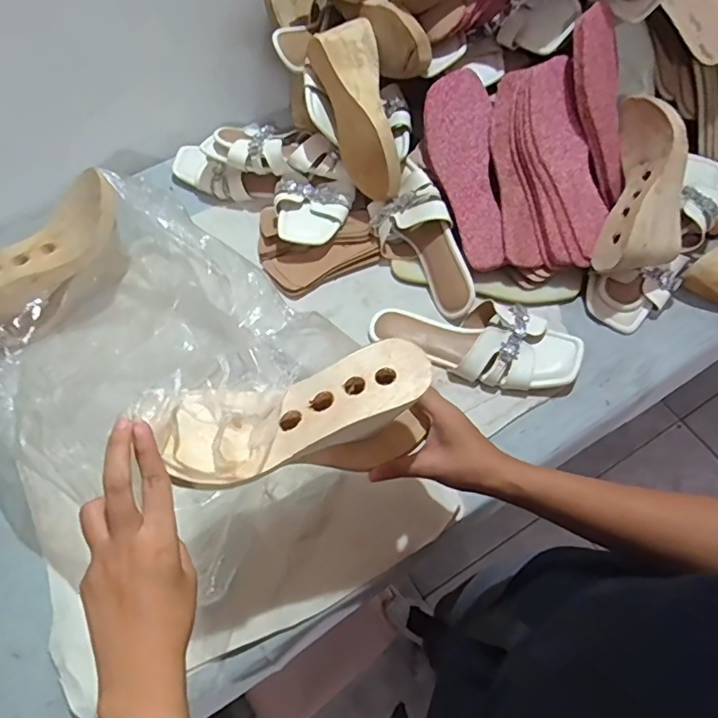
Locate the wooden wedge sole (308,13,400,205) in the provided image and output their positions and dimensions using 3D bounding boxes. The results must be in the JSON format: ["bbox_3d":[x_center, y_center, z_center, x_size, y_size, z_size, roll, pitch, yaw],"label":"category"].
[{"bbox_3d":[0.004,-0.316,0.681,0.086,0.071,0.220,-17,100,-6],"label":"wooden wedge sole"}]

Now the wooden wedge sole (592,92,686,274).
[{"bbox_3d":[0.352,-0.206,0.639,0.100,0.069,0.220,10,86,8],"label":"wooden wedge sole"}]

